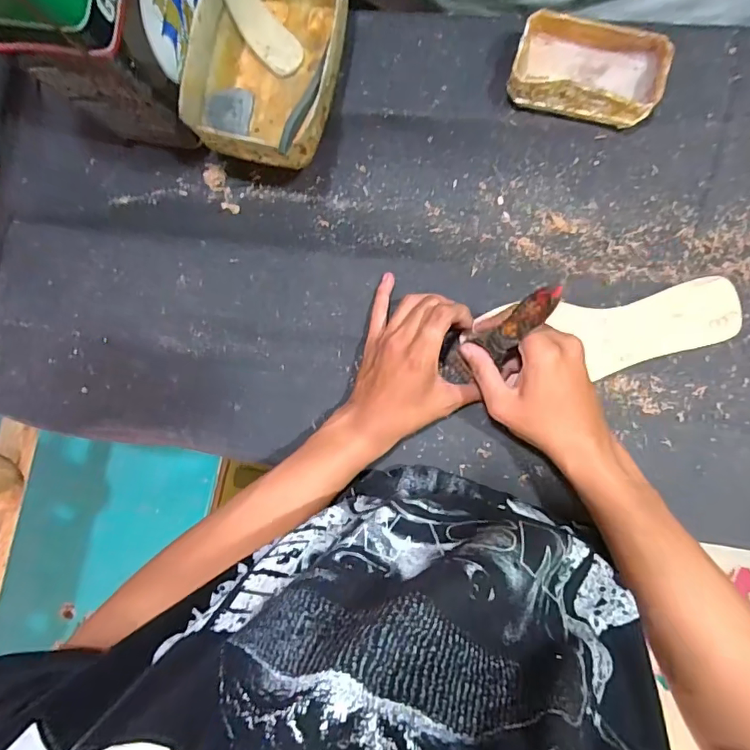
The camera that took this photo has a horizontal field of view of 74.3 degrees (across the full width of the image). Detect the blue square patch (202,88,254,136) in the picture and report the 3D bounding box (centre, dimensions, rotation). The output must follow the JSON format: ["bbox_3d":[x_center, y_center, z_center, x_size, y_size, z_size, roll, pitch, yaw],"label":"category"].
[{"bbox_3d":[-0.142,-0.259,0.483,0.048,0.004,0.046,2,89,-35],"label":"blue square patch"}]

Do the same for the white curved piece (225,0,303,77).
[{"bbox_3d":[-0.108,-0.335,0.478,0.037,0.019,0.090,-38,111,4],"label":"white curved piece"}]

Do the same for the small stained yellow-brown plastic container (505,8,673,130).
[{"bbox_3d":[0.189,-0.270,0.444,0.124,0.043,0.071,16,90,6],"label":"small stained yellow-brown plastic container"}]

